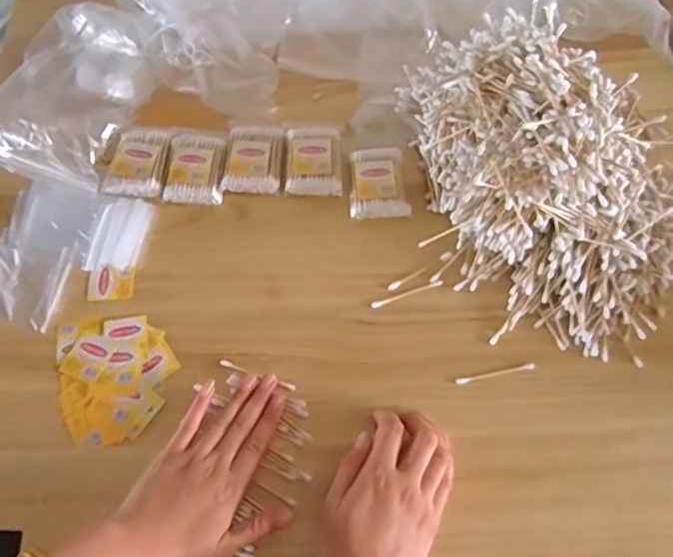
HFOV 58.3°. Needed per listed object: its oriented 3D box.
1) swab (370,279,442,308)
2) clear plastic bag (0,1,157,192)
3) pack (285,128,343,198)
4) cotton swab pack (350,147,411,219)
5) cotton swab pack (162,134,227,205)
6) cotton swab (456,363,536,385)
[{"bbox_3d":[0.067,0.015,0.573,0.071,0.004,0.007,-18,65,-9],"label":"swab"},{"bbox_3d":[-0.293,-0.205,0.647,0.183,0.045,0.206,19,65,8],"label":"clear plastic bag"},{"bbox_3d":[-0.022,-0.124,0.626,0.056,0.014,0.077,1,64,-1],"label":"pack"},{"bbox_3d":[0.043,-0.099,0.616,0.057,0.018,0.076,0,64,-1],"label":"cotton swab pack"},{"bbox_3d":[-0.145,-0.114,0.624,0.058,0.016,0.076,3,64,0],"label":"cotton swab pack"},{"bbox_3d":[0.142,0.084,0.535,0.072,0.004,0.006,-11,64,-5],"label":"cotton swab"}]

